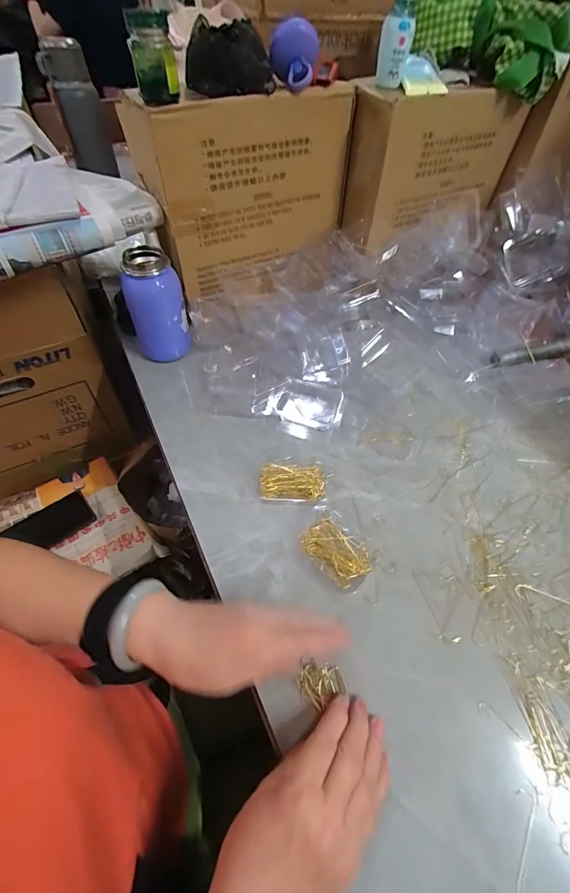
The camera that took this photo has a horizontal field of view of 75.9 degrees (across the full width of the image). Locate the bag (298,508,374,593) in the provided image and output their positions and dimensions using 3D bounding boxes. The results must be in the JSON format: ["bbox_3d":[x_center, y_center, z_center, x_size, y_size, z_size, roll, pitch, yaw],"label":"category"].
[{"bbox_3d":[0.055,0.105,0.376,0.058,0.016,0.077,-34,63,-25],"label":"bag"}]

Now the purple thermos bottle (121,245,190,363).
[{"bbox_3d":[-0.178,-0.194,0.506,0.074,0.131,0.060,-11,55,-11],"label":"purple thermos bottle"}]

